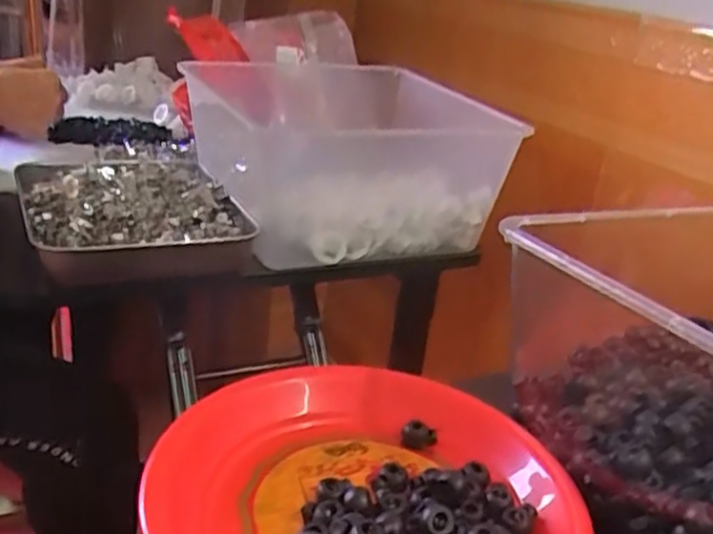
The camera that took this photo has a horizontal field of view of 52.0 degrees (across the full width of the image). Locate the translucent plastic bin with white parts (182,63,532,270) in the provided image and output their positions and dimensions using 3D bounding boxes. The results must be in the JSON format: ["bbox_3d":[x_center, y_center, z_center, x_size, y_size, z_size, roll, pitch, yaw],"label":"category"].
[{"bbox_3d":[-0.039,-0.149,0.863,0.283,0.146,0.405,-4,25,-22],"label":"translucent plastic bin with white parts"}]

